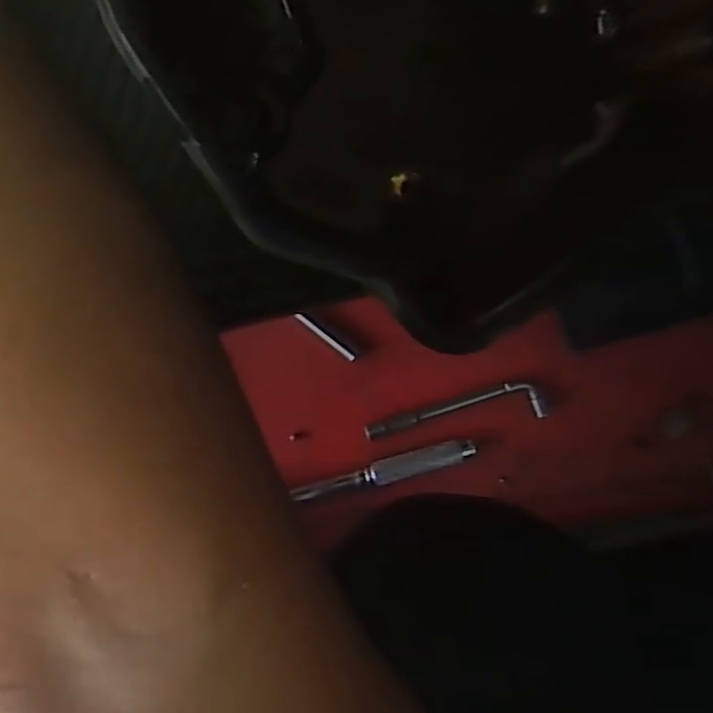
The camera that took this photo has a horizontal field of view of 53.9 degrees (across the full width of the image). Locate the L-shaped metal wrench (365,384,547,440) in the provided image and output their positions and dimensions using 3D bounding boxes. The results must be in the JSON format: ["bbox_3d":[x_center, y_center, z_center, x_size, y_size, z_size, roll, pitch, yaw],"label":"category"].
[{"bbox_3d":[0.062,0.034,0.442,0.112,0.006,0.022,-7,91,-2],"label":"L-shaped metal wrench"}]

